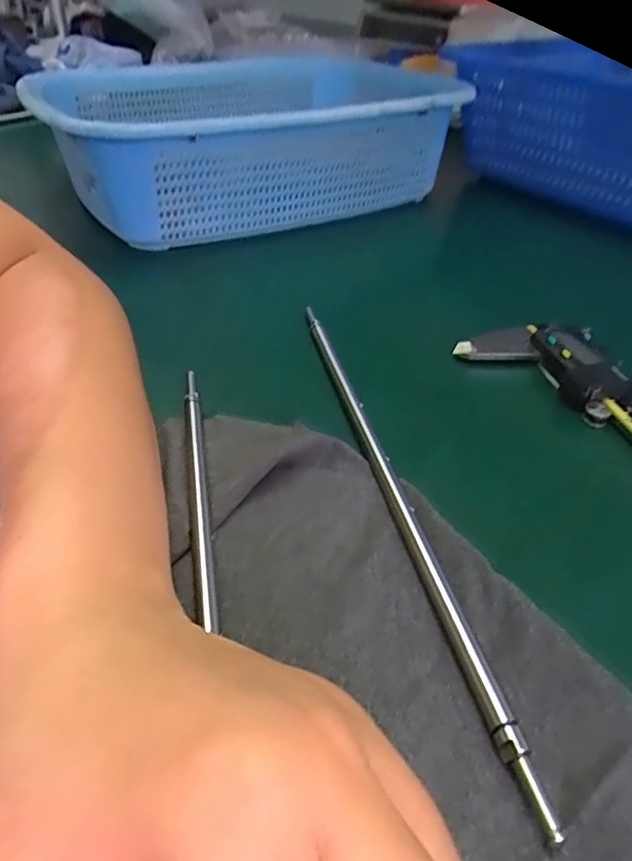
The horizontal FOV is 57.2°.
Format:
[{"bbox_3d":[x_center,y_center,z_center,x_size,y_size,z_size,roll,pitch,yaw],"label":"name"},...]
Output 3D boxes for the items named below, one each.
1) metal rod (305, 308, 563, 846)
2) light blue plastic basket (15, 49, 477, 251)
[{"bbox_3d":[0.029,0.017,0.237,0.008,0.007,0.260,-8,41,-10],"label":"metal rod"},{"bbox_3d":[-0.039,-0.230,0.469,0.320,0.087,0.176,-19,44,-21],"label":"light blue plastic basket"}]

